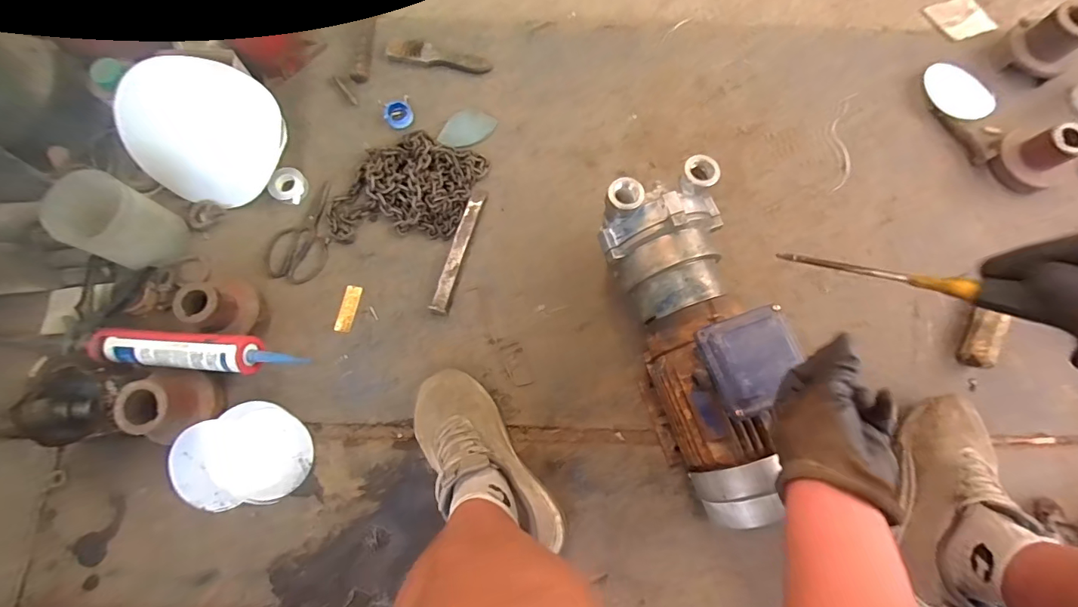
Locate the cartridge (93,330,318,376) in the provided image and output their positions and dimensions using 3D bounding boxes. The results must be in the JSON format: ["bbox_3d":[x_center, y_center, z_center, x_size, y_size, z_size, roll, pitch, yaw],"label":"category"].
[{"bbox_3d":[-0.501,0.070,0.668,0.308,0.042,0.056,3,77,1],"label":"cartridge"}]

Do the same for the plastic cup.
[{"bbox_3d":[-0.639,-0.121,0.706,0.115,0.125,0.113,25,76,5],"label":"plastic cup"}]

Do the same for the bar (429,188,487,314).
[{"bbox_3d":[-0.133,-0.090,0.767,0.027,0.015,0.222,15,75,3],"label":"bar"}]

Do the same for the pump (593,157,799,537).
[{"bbox_3d":[0.208,0.047,0.619,0.163,0.209,0.452,-10,78,-4],"label":"pump"}]

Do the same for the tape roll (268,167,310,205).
[{"bbox_3d":[-0.429,-0.204,0.793,0.054,0.019,0.061,27,76,6],"label":"tape roll"}]

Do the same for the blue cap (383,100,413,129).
[{"bbox_3d":[-0.252,-0.342,0.834,0.048,0.019,0.047,0,75,-1],"label":"blue cap"}]

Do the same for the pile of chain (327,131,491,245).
[{"bbox_3d":[-0.226,-0.190,0.785,0.201,0.033,0.232,25,76,5],"label":"pile of chain"}]

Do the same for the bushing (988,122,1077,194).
[{"bbox_3d":[0.866,-0.257,0.789,0.118,0.089,0.109,-25,77,-7],"label":"bushing"}]

